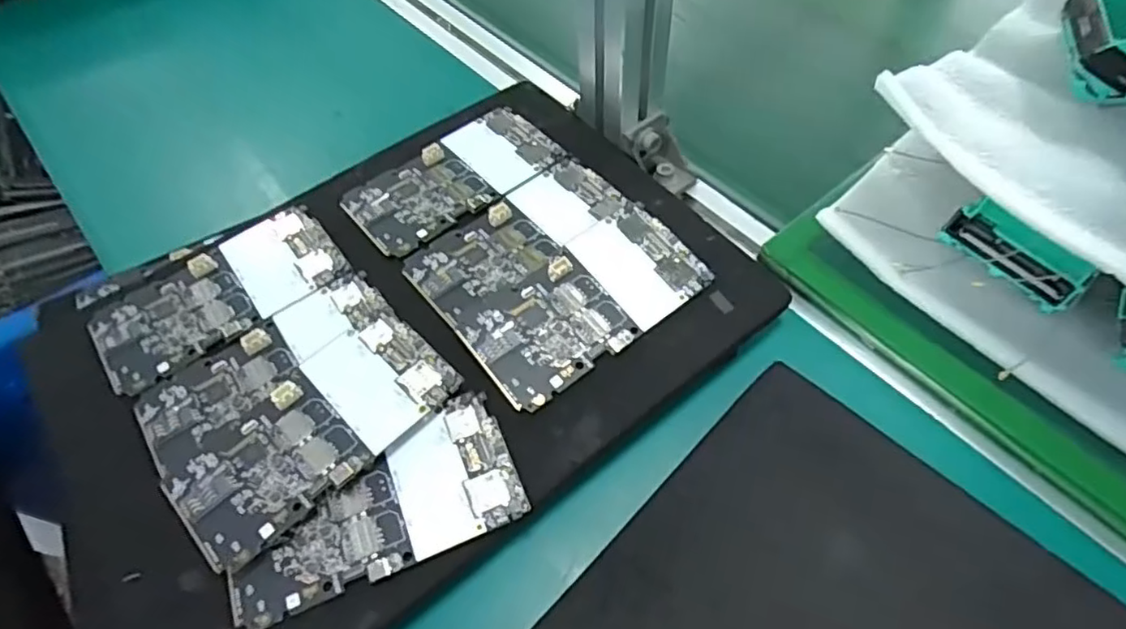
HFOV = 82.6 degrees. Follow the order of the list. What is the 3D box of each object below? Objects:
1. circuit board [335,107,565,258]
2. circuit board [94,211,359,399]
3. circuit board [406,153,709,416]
[{"bbox_3d":[-0.067,-0.085,0.397,0.128,0.007,0.066,-38,66,-19],"label":"circuit board"},{"bbox_3d":[-0.191,-0.014,0.355,0.129,0.007,0.067,-35,65,-18],"label":"circuit board"},{"bbox_3d":[-0.006,-0.026,0.356,0.130,0.010,0.121,-34,65,-17],"label":"circuit board"}]

